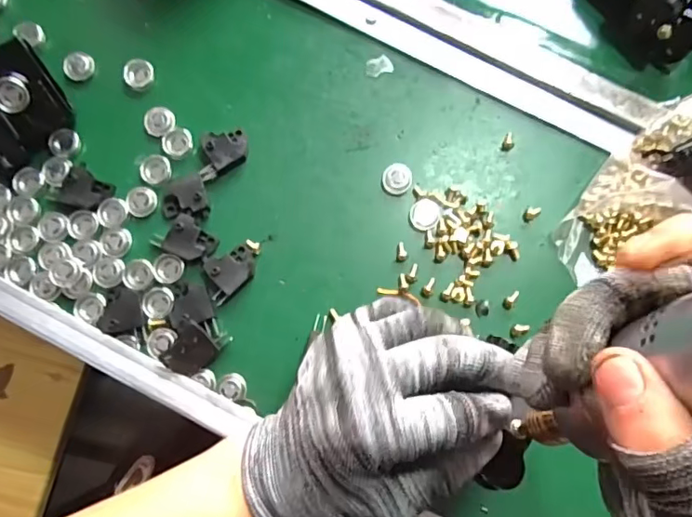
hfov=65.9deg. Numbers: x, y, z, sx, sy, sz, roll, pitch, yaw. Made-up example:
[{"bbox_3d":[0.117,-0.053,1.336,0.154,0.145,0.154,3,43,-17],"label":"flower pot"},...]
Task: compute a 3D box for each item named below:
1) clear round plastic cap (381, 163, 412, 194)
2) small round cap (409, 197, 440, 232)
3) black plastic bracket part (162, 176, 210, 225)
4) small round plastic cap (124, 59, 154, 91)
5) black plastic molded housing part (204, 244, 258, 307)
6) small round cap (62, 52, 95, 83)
[{"bbox_3d":[0.032,-0.050,0.336,0.019,0.006,0.020,0,77,-1],"label":"clear round plastic cap"},{"bbox_3d":[0.049,-0.028,0.330,0.019,0.004,0.020,0,77,-1],"label":"small round cap"},{"bbox_3d":[-0.098,-0.034,0.325,0.027,0.008,0.026,-17,78,-5],"label":"black plastic bracket part"},{"bbox_3d":[-0.134,-0.119,0.345,0.018,0.006,0.018,0,77,-1],"label":"small round plastic cap"},{"bbox_3d":[-0.068,0.009,0.318,0.032,0.006,0.027,-25,79,-7],"label":"black plastic molded housing part"},{"bbox_3d":[-0.175,-0.126,0.347,0.019,0.006,0.019,0,77,-1],"label":"small round cap"}]

